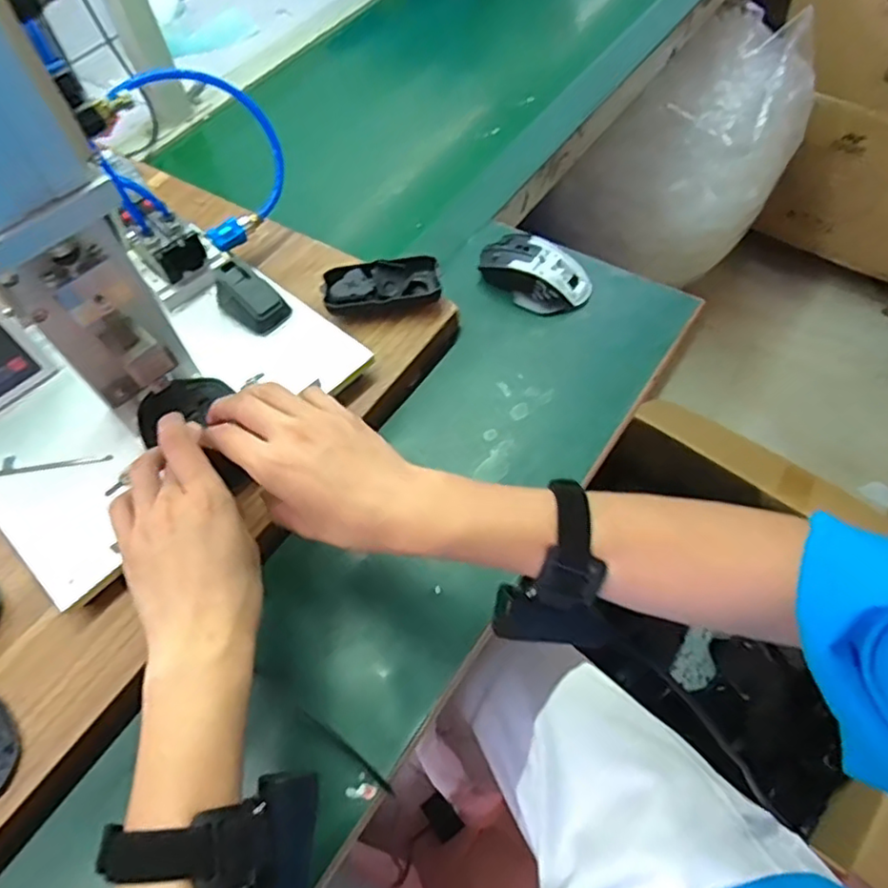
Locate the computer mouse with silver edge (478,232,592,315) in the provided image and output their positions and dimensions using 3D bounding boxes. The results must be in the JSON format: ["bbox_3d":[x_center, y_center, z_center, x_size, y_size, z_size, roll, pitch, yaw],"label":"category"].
[{"bbox_3d":[0.088,-0.172,0.640,0.111,0.036,0.061,31,65,20],"label":"computer mouse with silver edge"}]

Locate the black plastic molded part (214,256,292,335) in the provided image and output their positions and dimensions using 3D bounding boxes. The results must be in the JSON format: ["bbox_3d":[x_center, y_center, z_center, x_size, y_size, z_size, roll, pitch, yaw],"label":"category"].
[{"bbox_3d":[-0.173,-0.132,0.572,0.063,0.036,0.040,38,68,24],"label":"black plastic molded part"}]

